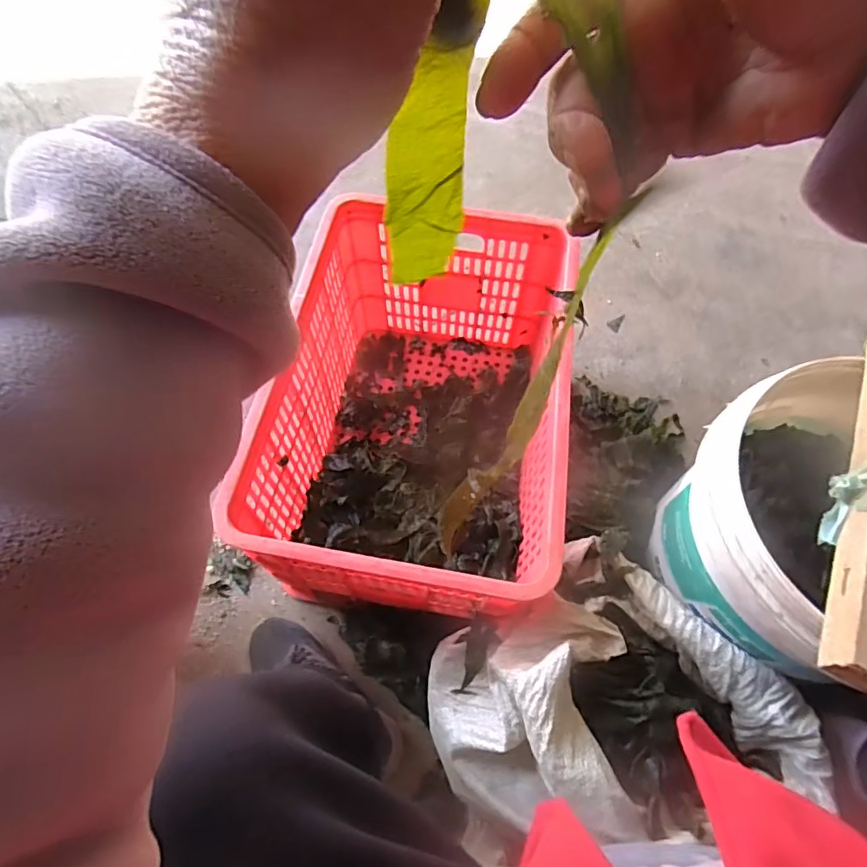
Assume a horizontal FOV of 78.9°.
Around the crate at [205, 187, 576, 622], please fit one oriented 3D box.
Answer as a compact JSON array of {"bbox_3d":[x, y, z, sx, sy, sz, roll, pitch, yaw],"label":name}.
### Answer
[{"bbox_3d":[-0.012,-0.027,0.751,0.337,0.300,0.512,10,63,3],"label":"crate"}]

